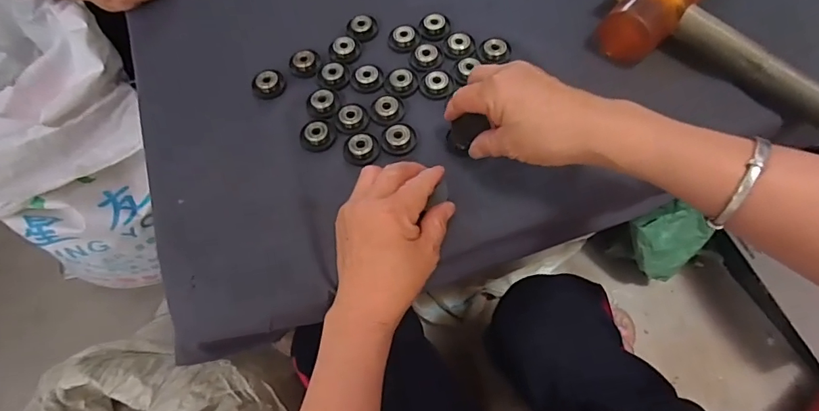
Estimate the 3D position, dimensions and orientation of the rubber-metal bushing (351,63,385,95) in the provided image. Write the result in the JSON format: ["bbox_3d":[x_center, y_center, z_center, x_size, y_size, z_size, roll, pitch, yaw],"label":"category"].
[{"bbox_3d":[-0.041,-0.125,0.465,0.031,0.009,0.028,37,71,20],"label":"rubber-metal bushing"}]

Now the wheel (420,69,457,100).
[{"bbox_3d":[0.027,-0.116,0.457,0.032,0.007,0.028,-23,64,-7],"label":"wheel"}]

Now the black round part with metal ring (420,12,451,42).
[{"bbox_3d":[0.027,-0.182,0.490,0.031,0.012,0.028,-8,63,0],"label":"black round part with metal ring"}]

